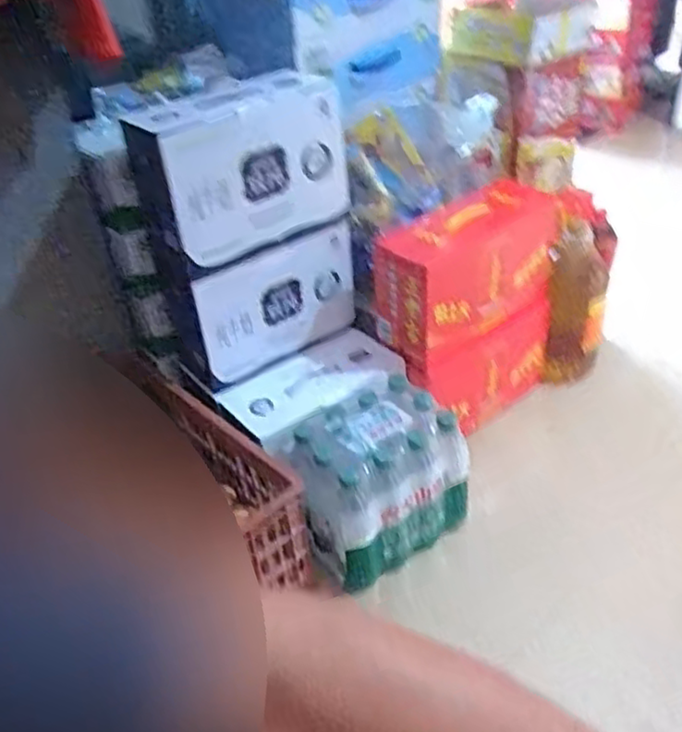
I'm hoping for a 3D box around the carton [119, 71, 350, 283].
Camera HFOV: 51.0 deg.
[{"bbox_3d":[-0.146,-0.302,1.100,0.303,0.218,0.135,-20,40,-19],"label":"carton"}]

